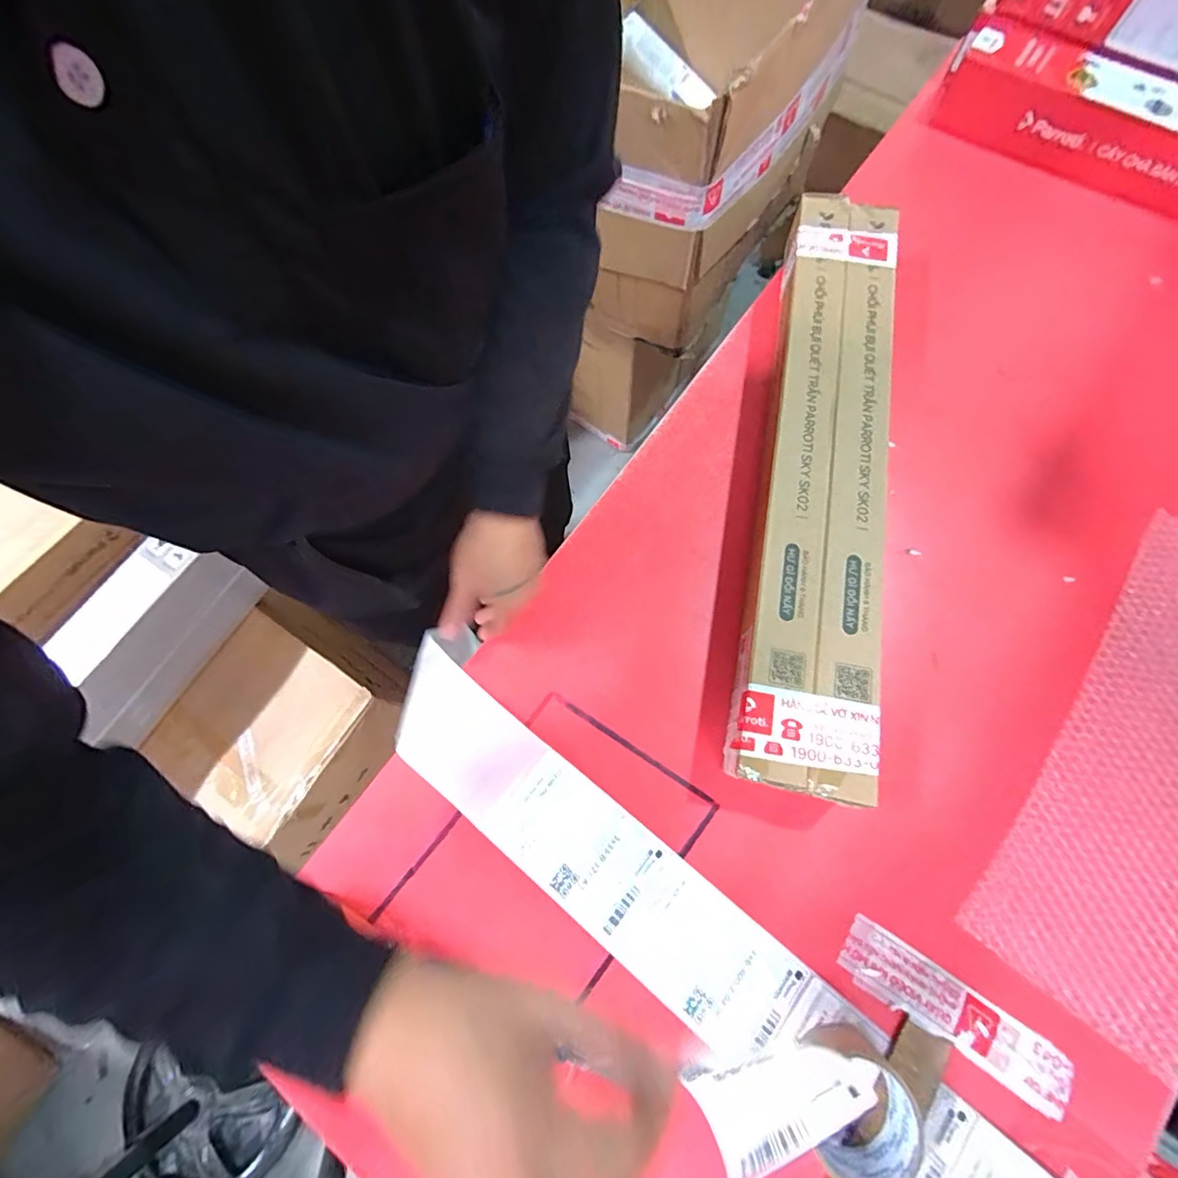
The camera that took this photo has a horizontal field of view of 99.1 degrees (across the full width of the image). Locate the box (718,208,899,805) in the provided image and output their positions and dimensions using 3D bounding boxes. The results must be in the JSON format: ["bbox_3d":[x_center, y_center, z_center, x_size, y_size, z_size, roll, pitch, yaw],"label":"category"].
[{"bbox_3d":[0.245,-0.133,0.542,0.114,0.078,0.655,10,74,5],"label":"box"}]

